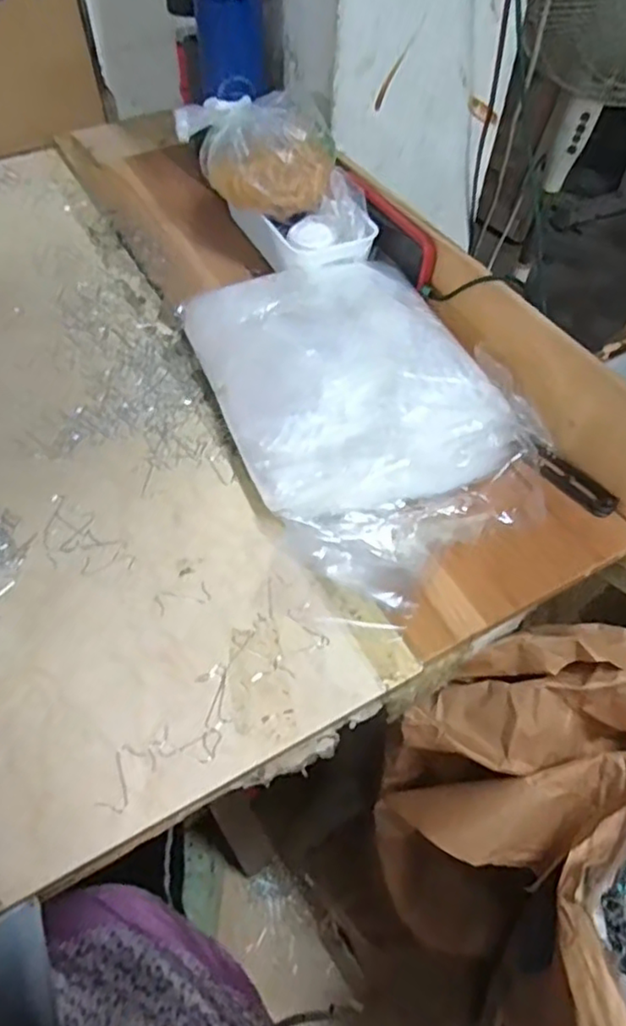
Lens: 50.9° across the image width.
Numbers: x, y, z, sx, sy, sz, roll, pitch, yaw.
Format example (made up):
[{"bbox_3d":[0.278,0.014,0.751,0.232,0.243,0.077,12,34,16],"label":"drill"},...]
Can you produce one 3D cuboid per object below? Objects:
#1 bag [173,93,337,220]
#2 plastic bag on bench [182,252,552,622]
[{"bbox_3d":[-0.044,-0.340,0.615,0.099,0.066,0.145,-38,63,-25],"label":"bag"},{"bbox_3d":[0.035,-0.095,0.510,0.208,0.057,0.308,-22,57,-17],"label":"plastic bag on bench"}]

